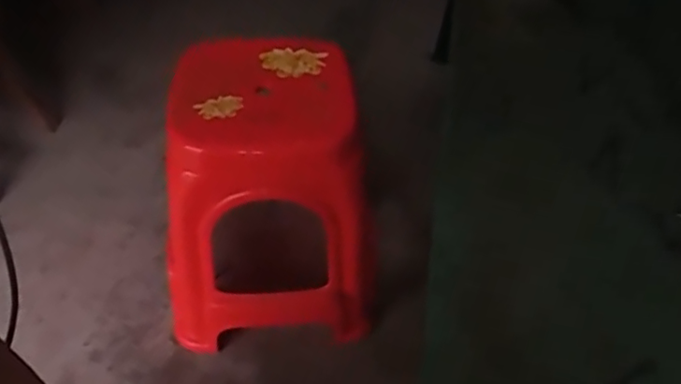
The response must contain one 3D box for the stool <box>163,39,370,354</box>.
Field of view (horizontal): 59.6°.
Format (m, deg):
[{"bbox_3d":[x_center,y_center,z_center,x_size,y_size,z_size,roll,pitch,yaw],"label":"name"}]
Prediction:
[{"bbox_3d":[-0.116,0.020,1.039,0.336,0.441,0.334,6,46,2],"label":"stool"}]

